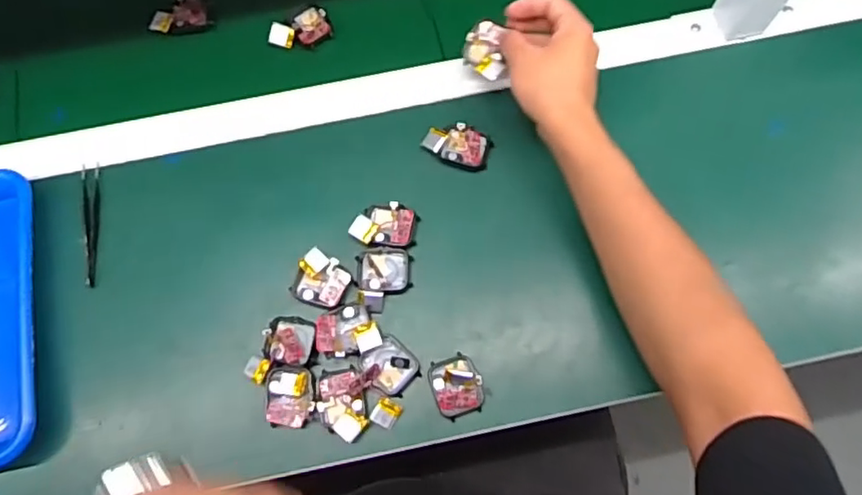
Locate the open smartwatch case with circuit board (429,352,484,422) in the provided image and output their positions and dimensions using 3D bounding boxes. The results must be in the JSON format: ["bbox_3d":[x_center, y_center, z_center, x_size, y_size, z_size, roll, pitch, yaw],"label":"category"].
[{"bbox_3d":[0.020,0.111,0.487,0.039,0.016,0.048,-16,73,-4],"label":"open smartwatch case with circuit board"}]

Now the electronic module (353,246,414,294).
[{"bbox_3d":[-0.041,0.020,0.518,0.046,0.013,0.039,-1,73,1],"label":"electronic module"}]

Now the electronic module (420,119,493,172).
[{"bbox_3d":[0.025,-0.093,0.547,0.060,0.010,0.039,22,75,8],"label":"electronic module"}]

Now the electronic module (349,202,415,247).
[{"bbox_3d":[-0.041,-0.020,0.527,0.055,0.012,0.037,1,73,2],"label":"electronic module"}]

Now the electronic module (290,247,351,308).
[{"bbox_3d":[-0.092,0.027,0.511,0.045,0.012,0.042,23,75,8],"label":"electronic module"}]

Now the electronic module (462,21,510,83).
[{"bbox_3d":[0.046,-0.173,0.534,0.033,0.012,0.055,-4,73,0],"label":"electronic module"}]

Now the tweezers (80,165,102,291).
[{"bbox_3d":[-0.300,-0.022,0.537,0.015,0.007,0.113,-10,73,-2],"label":"tweezers"}]

